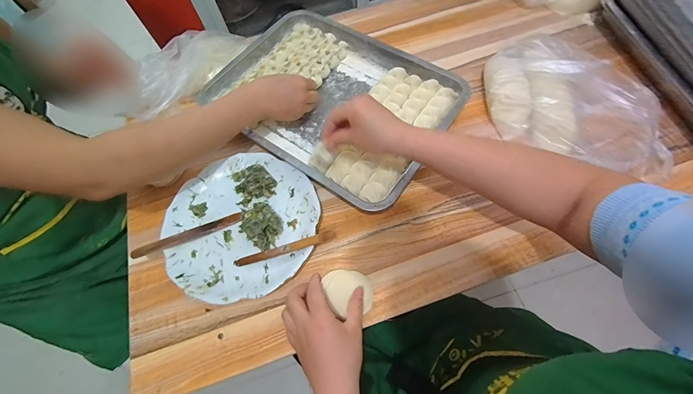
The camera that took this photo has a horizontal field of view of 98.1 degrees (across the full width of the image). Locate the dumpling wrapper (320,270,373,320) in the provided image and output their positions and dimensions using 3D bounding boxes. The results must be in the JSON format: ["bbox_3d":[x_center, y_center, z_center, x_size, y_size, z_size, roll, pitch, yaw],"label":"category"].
[{"bbox_3d":[0.003,0.122,0.390,0.059,0.006,0.054,-4,70,-10],"label":"dumpling wrapper"}]

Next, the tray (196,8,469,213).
[{"bbox_3d":[-0.027,-0.170,0.507,0.386,0.058,0.279,33,70,19],"label":"tray"}]

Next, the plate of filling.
[{"bbox_3d":[-0.147,0.035,0.431,0.210,0.042,0.211,-1,64,3],"label":"plate of filling"}]

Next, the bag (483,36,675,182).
[{"bbox_3d":[0.357,-0.142,0.460,0.285,0.057,0.204,21,67,13],"label":"bag"}]

